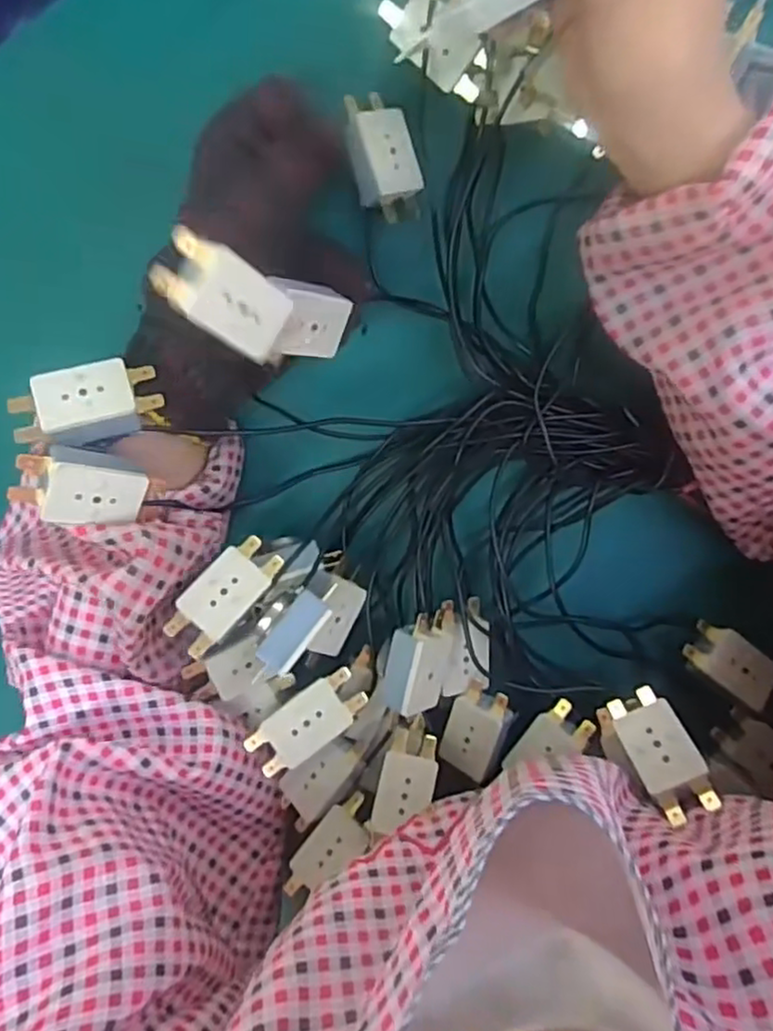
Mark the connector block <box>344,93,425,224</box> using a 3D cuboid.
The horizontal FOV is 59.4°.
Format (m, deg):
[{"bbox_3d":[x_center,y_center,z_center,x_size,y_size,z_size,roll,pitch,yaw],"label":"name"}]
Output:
[{"bbox_3d":[-0.001,-0.173,0.329,0.032,0.012,0.056,-19,106,-31],"label":"connector block"}]

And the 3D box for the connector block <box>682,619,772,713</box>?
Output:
[{"bbox_3d":[0.176,0.075,0.345,0.045,0.015,0.026,33,99,-3],"label":"connector block"}]

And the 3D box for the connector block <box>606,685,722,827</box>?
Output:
[{"bbox_3d":[0.122,0.103,0.303,0.028,0.056,0.010,-29,129,9],"label":"connector block"}]

